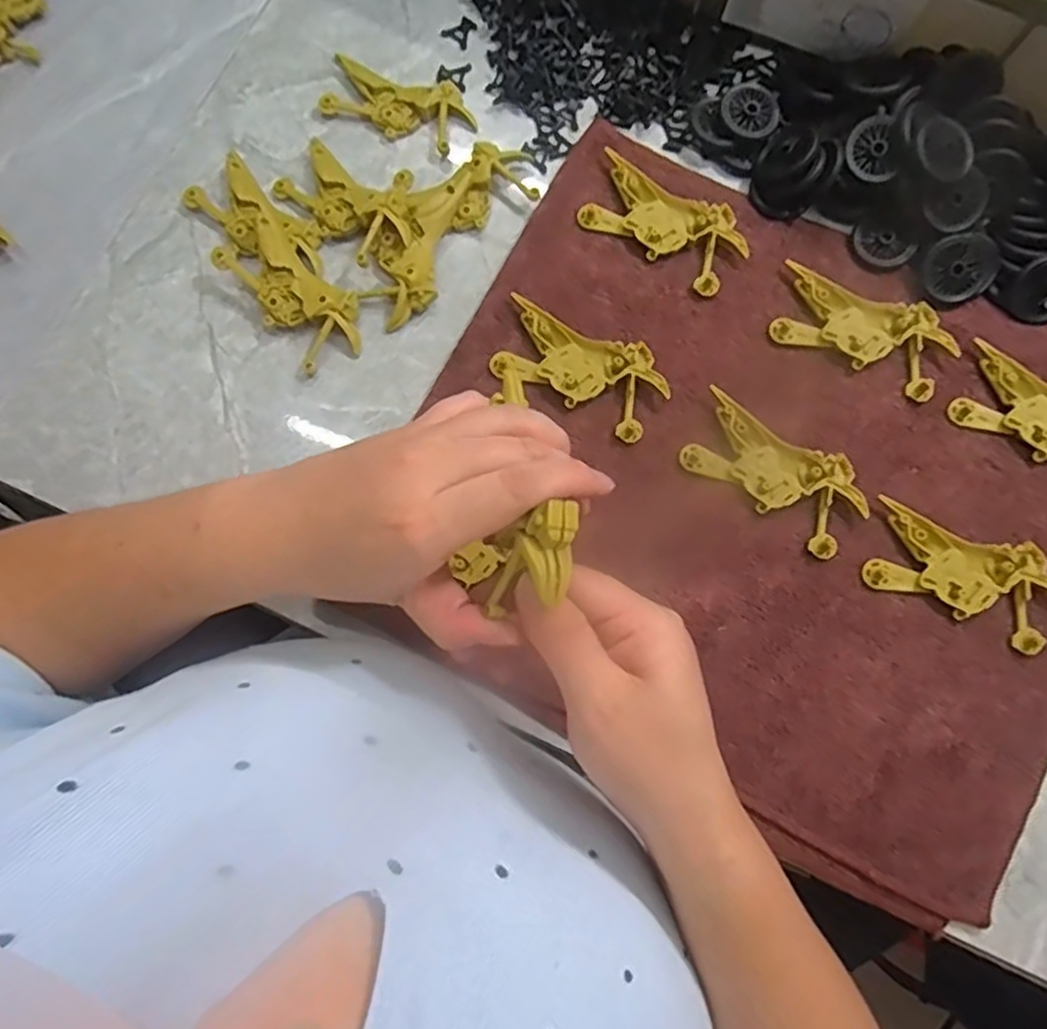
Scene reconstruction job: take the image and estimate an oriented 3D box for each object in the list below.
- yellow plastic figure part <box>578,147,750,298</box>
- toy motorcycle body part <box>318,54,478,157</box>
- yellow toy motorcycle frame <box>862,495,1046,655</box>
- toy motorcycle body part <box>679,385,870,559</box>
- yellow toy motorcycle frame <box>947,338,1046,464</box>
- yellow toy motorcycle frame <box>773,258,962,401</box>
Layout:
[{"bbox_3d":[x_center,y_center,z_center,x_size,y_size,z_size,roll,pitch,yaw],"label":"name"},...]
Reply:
[{"bbox_3d":[0.086,-0.177,0.426,0.099,0.013,0.049,33,80,7],"label":"yellow plastic figure part"},{"bbox_3d":[-0.081,-0.268,0.453,0.098,0.011,0.050,23,79,5],"label":"toy motorcycle body part"},{"bbox_3d":[0.237,0.031,0.379,0.101,0.011,0.051,25,79,6],"label":"yellow toy motorcycle frame"},{"bbox_3d":[0.141,-0.024,0.392,0.101,0.010,0.050,36,81,8],"label":"toy motorcycle body part"},{"bbox_3d":[0.296,-0.054,0.396,0.103,0.013,0.050,33,80,7],"label":"yellow toy motorcycle frame"},{"bbox_3d":[0.199,-0.108,0.410,0.101,0.011,0.051,26,79,6],"label":"yellow toy motorcycle frame"}]

